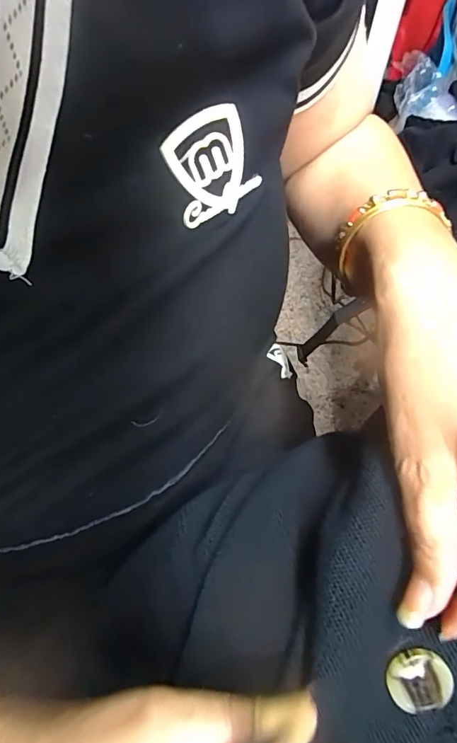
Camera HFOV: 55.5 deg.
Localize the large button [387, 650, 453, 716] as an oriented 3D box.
[{"bbox_3d":[0.081,0.132,0.185,0.026,0.004,0.026,0,92,4],"label":"large button"}]

